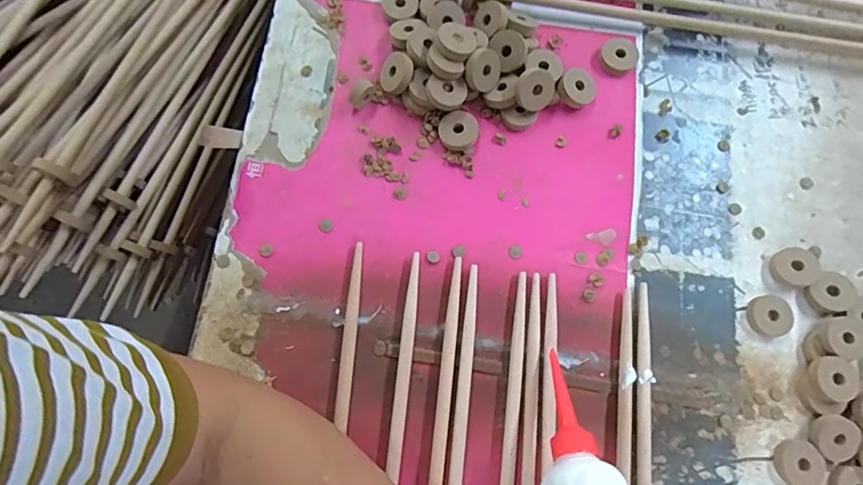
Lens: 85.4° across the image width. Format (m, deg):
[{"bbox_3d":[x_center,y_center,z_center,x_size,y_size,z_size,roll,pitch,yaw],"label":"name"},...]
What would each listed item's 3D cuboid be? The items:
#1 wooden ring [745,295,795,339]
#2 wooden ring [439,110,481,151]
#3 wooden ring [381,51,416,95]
[{"bbox_3d":[0.289,0.063,0.400,0.033,0.011,0.034,1,76,-2],"label":"wooden ring"},{"bbox_3d":[0.024,-0.099,0.418,0.035,0.007,0.035,0,90,6],"label":"wooden ring"},{"bbox_3d":[-0.031,-0.151,0.416,0.033,0.007,0.036,-1,88,28],"label":"wooden ring"}]

